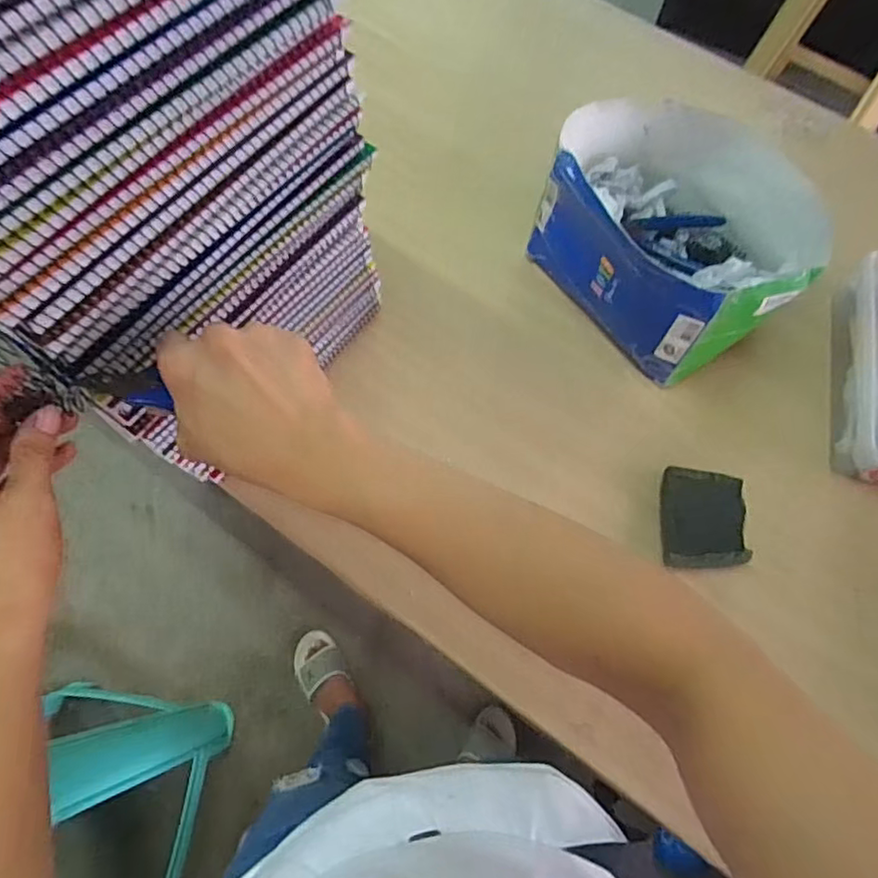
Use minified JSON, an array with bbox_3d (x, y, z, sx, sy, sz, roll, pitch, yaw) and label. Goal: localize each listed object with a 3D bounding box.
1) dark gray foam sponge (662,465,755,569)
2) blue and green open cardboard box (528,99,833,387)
[{"bbox_3d":[0.235,0.072,0.524,0.067,0.027,0.088,8,69,1],"label":"dark gray foam sponge"},{"bbox_3d":[0.223,-0.198,0.582,0.187,0.137,0.246,-27,72,-12],"label":"blue and green open cardboard box"}]

